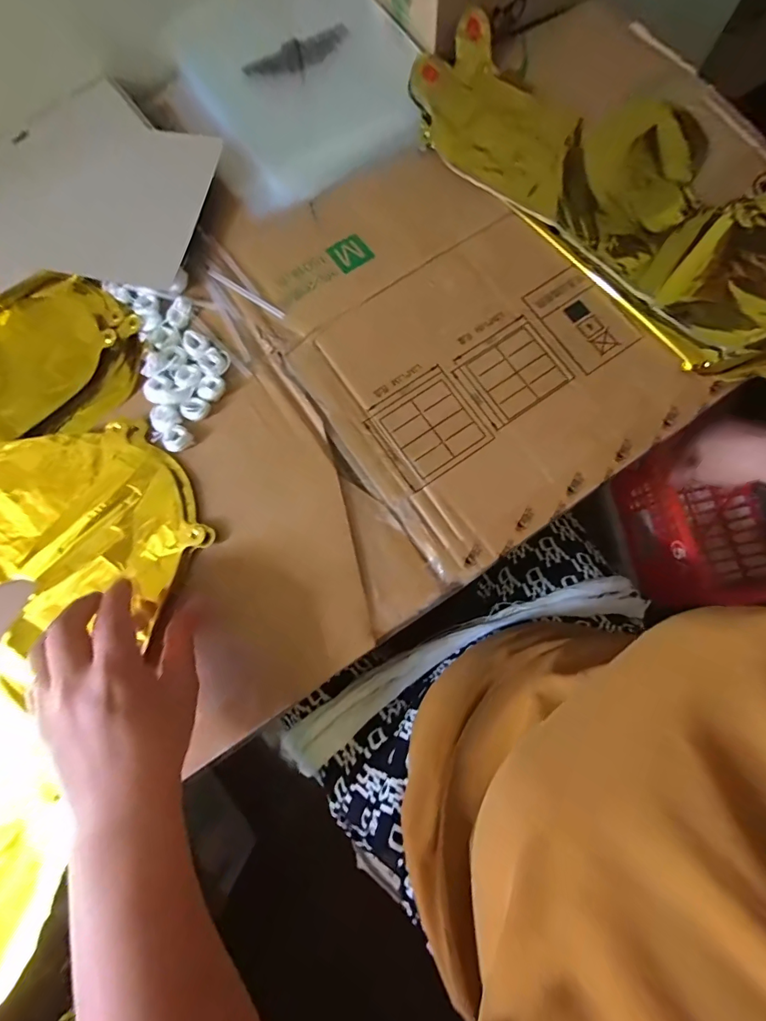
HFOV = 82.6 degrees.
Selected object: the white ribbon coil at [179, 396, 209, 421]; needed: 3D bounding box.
[{"bbox_3d":[-0.153,-0.084,0.355,0.019,0.005,0.020,0,79,-1],"label":"white ribbon coil"}]

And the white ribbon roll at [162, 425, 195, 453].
[{"bbox_3d":[-0.165,-0.057,0.350,0.021,0.006,0.019,-42,82,-8],"label":"white ribbon roll"}]

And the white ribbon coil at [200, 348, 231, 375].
[{"bbox_3d":[-0.141,-0.126,0.366,0.023,0.004,0.023,0,79,-1],"label":"white ribbon coil"}]

